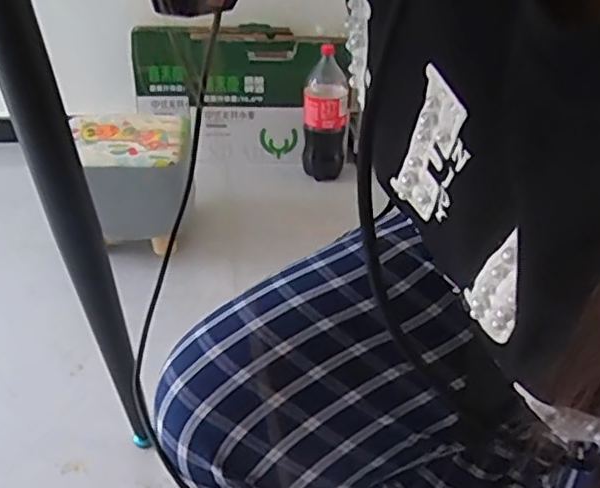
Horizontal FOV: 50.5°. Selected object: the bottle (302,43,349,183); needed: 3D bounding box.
[{"bbox_3d":[0.061,-0.311,1.579,0.106,0.322,0.086,4,34,1],"label":"bottle"}]

